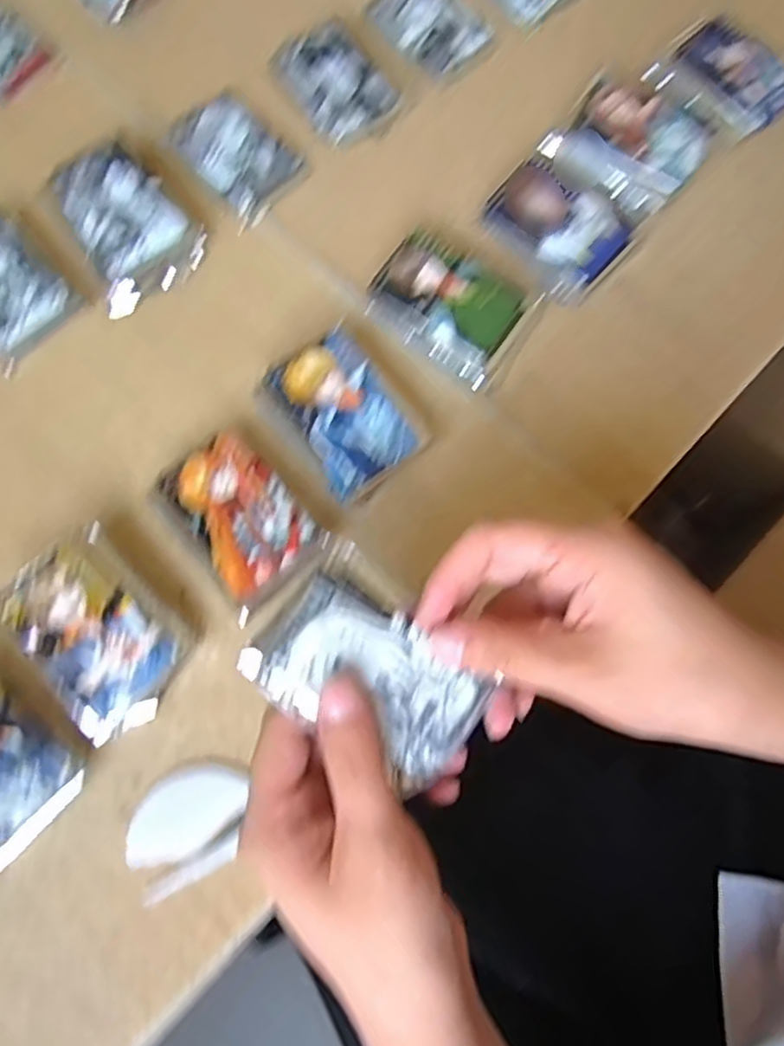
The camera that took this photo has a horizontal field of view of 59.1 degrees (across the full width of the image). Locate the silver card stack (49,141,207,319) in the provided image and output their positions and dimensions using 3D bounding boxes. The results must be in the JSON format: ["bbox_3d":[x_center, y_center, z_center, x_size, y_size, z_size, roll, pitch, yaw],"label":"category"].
[{"bbox_3d":[-0.170,-0.189,0.431,0.069,0.030,0.095,-36,77,-11],"label":"silver card stack"}]

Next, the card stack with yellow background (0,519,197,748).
[{"bbox_3d":[-0.153,0.056,0.358,0.067,0.031,0.093,-40,77,-12],"label":"card stack with yellow background"}]

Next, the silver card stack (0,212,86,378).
[{"bbox_3d":[-0.241,-0.147,0.425,0.062,0.017,0.090,-42,78,-12],"label":"silver card stack"}]

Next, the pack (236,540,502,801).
[{"bbox_3d":[-0.008,0.063,0.287,0.092,0.015,0.067,45,74,-5],"label":"pack"}]

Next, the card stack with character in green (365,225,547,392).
[{"bbox_3d":[0.036,-0.132,0.420,0.091,0.017,0.068,36,76,10],"label":"card stack with character in green"}]

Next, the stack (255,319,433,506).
[{"bbox_3d":[-0.026,-0.061,0.394,0.064,0.029,0.086,-35,76,-11],"label":"stack"}]

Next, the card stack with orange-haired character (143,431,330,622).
[{"bbox_3d":[-0.083,-0.001,0.382,0.061,0.023,0.093,-37,77,-11],"label":"card stack with orange-haired character"}]

